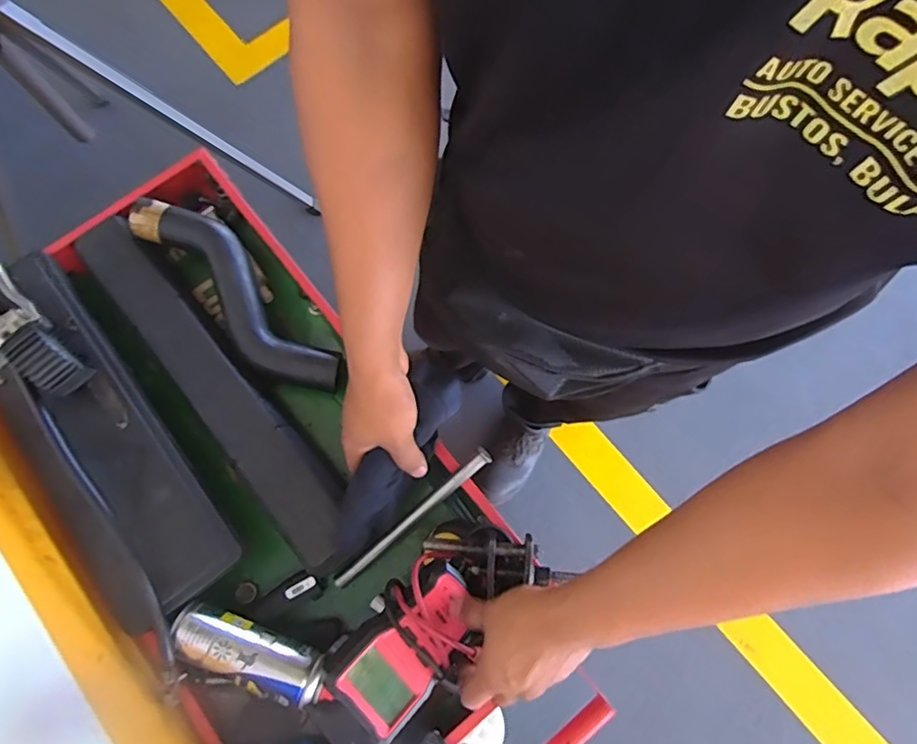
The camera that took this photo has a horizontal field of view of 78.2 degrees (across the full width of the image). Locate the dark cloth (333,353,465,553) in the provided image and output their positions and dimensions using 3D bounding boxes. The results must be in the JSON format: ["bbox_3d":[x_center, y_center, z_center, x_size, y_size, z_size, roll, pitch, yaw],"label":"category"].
[{"bbox_3d":[-0.059,0.083,0.556,0.056,0.058,0.201,30,95,10],"label":"dark cloth"}]

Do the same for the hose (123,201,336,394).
[{"bbox_3d":[-0.251,-0.091,0.643,0.082,0.050,0.303,-43,78,-10],"label":"hose"}]

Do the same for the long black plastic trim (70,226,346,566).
[{"bbox_3d":[-0.270,0.000,0.610,0.071,0.043,0.461,-39,78,-9],"label":"long black plastic trim"}]

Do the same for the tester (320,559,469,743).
[{"bbox_3d":[-0.044,0.245,0.511,0.138,0.032,0.085,-42,98,-25],"label":"tester"}]

